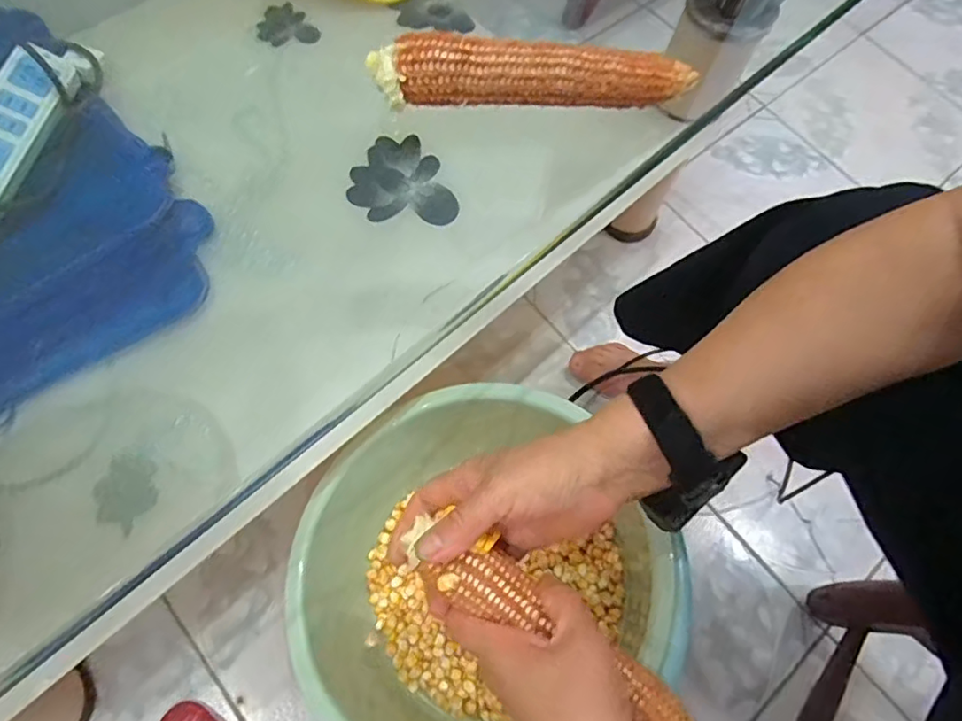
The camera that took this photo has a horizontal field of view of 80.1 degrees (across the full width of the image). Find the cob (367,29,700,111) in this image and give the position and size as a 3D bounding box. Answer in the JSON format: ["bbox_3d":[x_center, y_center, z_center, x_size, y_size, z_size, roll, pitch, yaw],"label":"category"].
[{"bbox_3d":[0.037,-0.196,0.387,0.213,0.036,0.031,-4,70,-5],"label":"cob"}]

